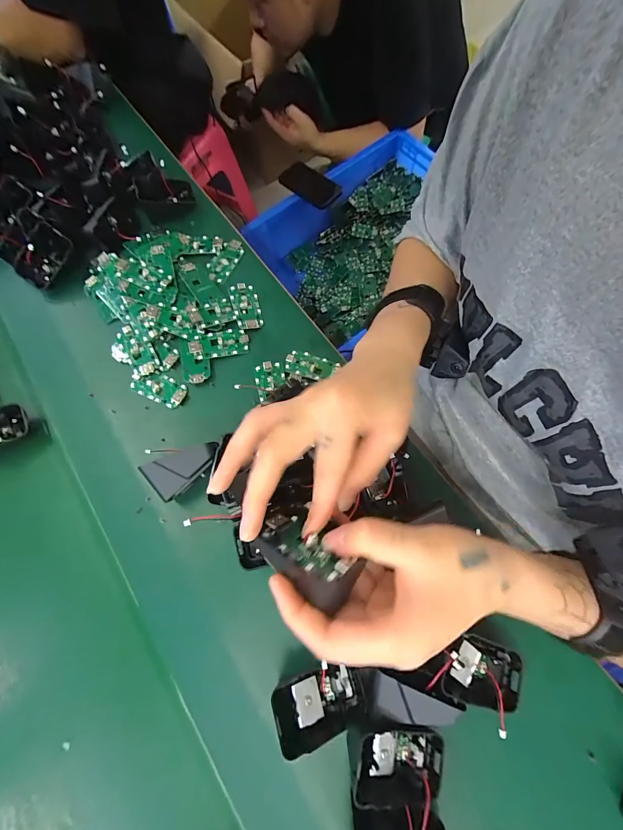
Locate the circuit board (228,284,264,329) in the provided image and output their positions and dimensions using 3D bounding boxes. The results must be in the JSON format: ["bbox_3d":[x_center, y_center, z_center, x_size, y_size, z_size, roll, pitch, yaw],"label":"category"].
[{"bbox_3d":[-0.076,-0.129,0.394,0.031,0.006,0.065,-11,69,-19],"label":"circuit board"}]

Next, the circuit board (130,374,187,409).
[{"bbox_3d":[-0.165,-0.029,0.364,0.060,0.004,0.030,23,75,10],"label":"circuit board"}]

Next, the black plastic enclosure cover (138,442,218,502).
[{"bbox_3d":[-0.116,0.050,0.308,0.065,0.014,0.037,-24,95,-14],"label":"black plastic enclosure cover"}]

